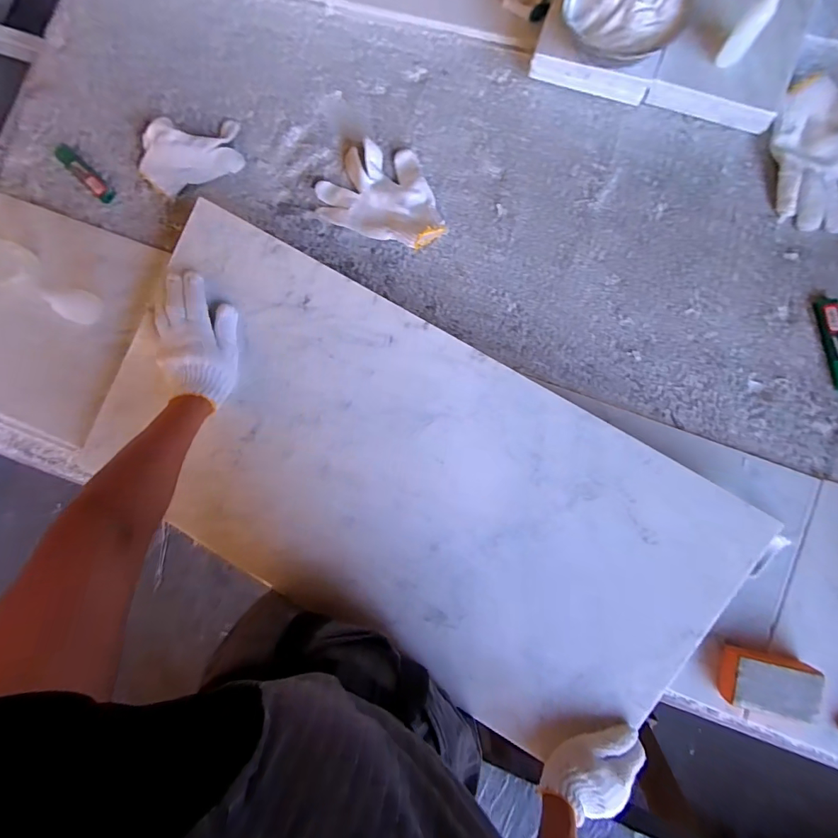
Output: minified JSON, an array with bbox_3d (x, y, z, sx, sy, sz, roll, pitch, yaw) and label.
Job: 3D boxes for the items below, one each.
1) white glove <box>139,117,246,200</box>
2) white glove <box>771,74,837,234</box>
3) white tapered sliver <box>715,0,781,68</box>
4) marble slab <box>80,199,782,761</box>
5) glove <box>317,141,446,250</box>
[{"bbox_3d":[-0.332,-0.385,0.611,0.149,0.043,0.092,-20,84,3],"label":"white glove"},{"bbox_3d":[0.524,-0.338,0.548,0.125,0.046,0.186,-10,85,4],"label":"white glove"},{"bbox_3d":[0.379,-0.449,0.485,0.025,0.083,0.026,35,90,8],"label":"white tapered sliver"},{"bbox_3d":[-0.031,0.088,0.534,0.774,0.023,0.390,30,98,5],"label":"marble slab"},{"bbox_3d":[-0.045,-0.313,0.588,0.180,0.030,0.132,29,89,8],"label":"glove"}]

